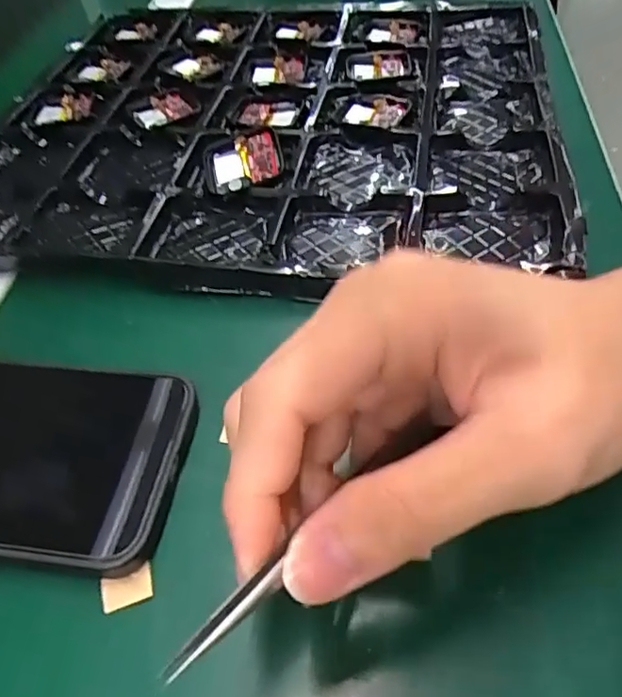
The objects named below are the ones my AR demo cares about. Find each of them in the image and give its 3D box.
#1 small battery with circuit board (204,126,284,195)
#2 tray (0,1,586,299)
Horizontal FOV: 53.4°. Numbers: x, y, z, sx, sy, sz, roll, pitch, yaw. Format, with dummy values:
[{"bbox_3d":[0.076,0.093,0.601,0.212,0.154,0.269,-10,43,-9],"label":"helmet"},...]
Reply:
[{"bbox_3d":[-0.037,-0.099,0.332,0.043,0.009,0.036,-13,72,10],"label":"small battery with circuit board"},{"bbox_3d":[-0.033,-0.144,0.382,0.340,0.019,0.305,2,48,9],"label":"tray"}]

